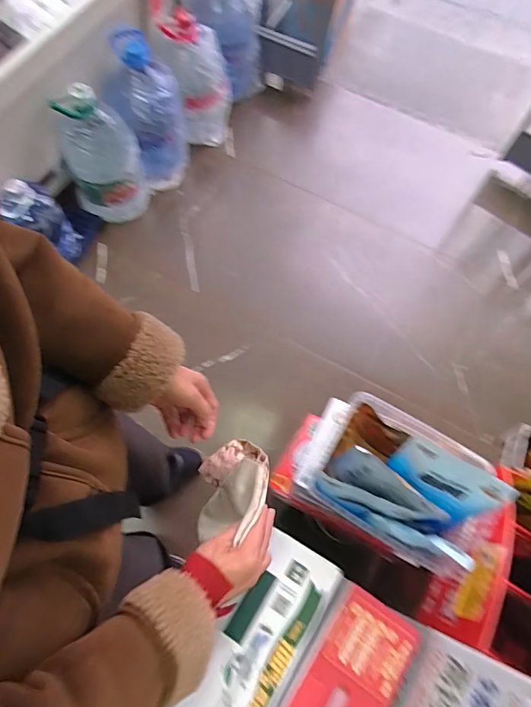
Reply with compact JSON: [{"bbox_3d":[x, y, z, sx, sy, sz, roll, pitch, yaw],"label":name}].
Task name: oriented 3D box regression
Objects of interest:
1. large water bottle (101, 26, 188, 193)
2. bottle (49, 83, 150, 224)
[{"bbox_3d":[-0.365,-0.766,1.477,0.178,0.403,0.221,15,68,4],"label":"large water bottle"},{"bbox_3d":[-0.533,-0.632,1.503,0.194,0.432,0.191,20,68,5],"label":"bottle"}]

